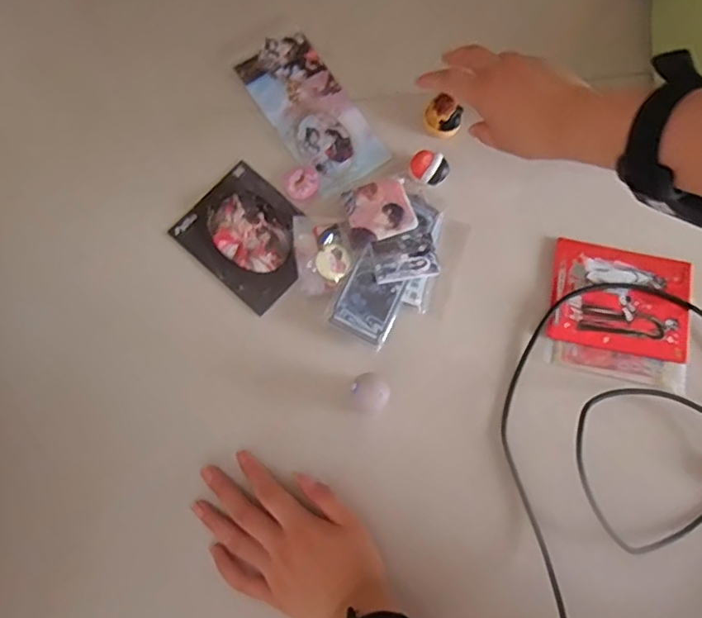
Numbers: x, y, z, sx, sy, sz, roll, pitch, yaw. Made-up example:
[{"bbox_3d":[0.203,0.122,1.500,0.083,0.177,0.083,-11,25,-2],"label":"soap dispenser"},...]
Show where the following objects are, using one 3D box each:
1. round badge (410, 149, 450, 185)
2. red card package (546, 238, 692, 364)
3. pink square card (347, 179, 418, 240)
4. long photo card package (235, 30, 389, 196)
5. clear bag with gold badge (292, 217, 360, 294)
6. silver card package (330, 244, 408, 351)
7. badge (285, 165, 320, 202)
[{"bbox_3d":[0.074,-0.133,0.539,0.035,0.015,0.027,23,80,3],"label":"round badge"},{"bbox_3d":[0.248,-0.009,0.526,0.126,0.005,0.096,11,80,1],"label":"red card package"},{"bbox_3d":[0.026,-0.092,0.522,0.057,0.006,0.058,-19,68,-6],"label":"pink square card"},{"bbox_3d":[-0.038,-0.193,0.561,0.080,0.007,0.170,-34,80,-8],"label":"long photo card package"},{"bbox_3d":[-0.023,-0.052,0.519,0.050,0.018,0.071,-8,80,-2],"label":"clear bag with gold badge"},{"bbox_3d":[0.019,-0.009,0.511,0.054,0.005,0.074,31,76,-7],"label":"silver card package"},{"bbox_3d":[-0.046,-0.119,0.542,0.032,0.007,0.032,0,80,-1],"label":"badge"}]

